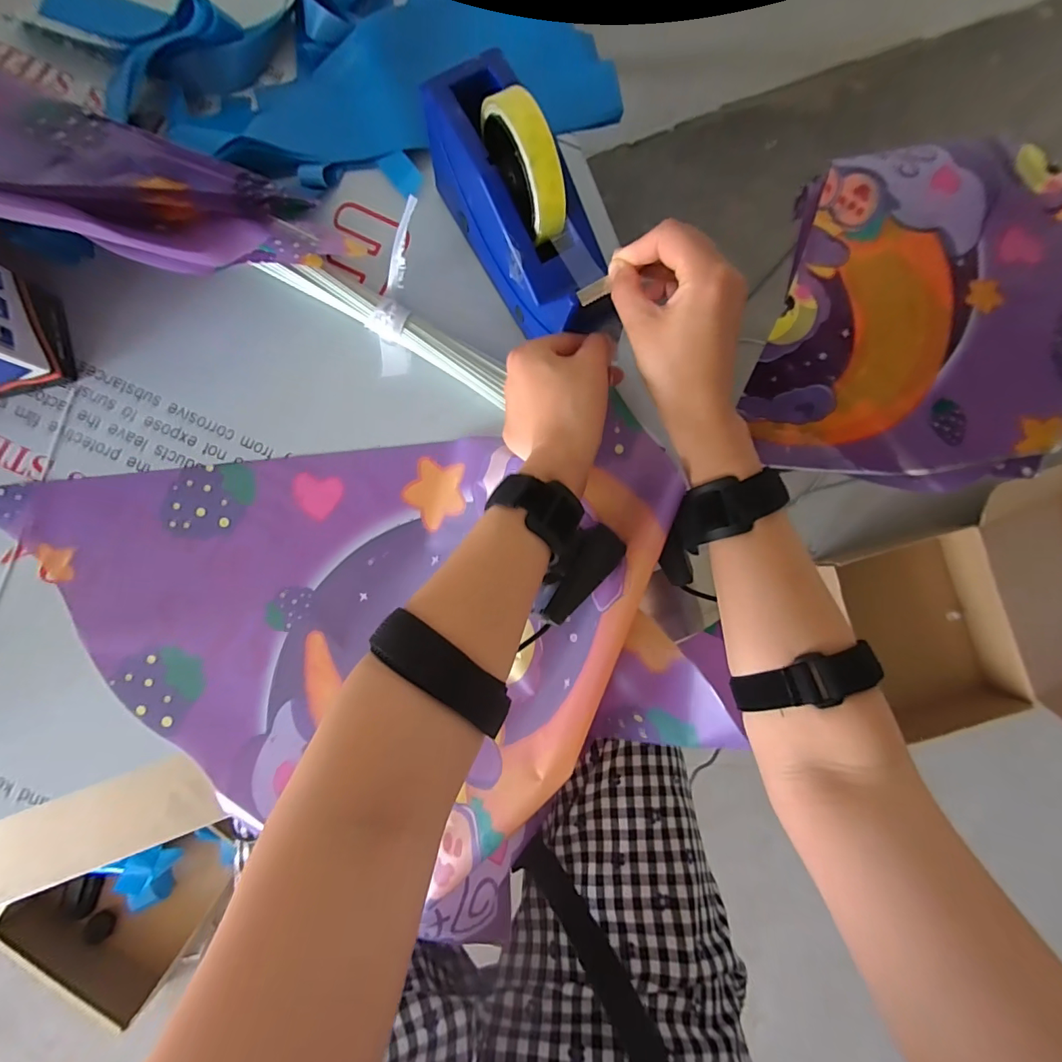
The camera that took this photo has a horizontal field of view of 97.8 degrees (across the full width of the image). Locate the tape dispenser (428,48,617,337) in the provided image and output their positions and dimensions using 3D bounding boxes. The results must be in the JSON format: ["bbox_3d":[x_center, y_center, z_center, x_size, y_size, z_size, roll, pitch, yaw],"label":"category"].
[{"bbox_3d":[-0.004,-0.235,0.340,0.068,0.102,0.196,-30,89,-5],"label":"tape dispenser"}]

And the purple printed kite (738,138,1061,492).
[{"bbox_3d":[0.415,-0.224,0.497,0.334,0.098,0.358,14,86,-3],"label":"purple printed kite"}]

